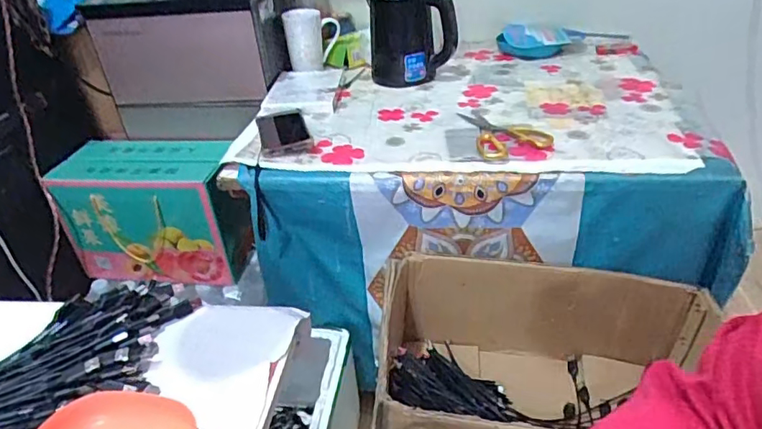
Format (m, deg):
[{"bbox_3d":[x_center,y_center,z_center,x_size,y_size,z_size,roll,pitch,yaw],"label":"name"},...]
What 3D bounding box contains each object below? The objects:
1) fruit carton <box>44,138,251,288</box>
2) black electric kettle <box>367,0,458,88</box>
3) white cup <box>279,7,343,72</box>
[{"bbox_3d":[-0.425,-0.007,1.081,0.338,0.232,0.155,0,34,8],"label":"fruit carton"},{"bbox_3d":[0.064,-0.345,1.036,0.172,0.172,0.141,-4,34,1],"label":"black electric kettle"},{"bbox_3d":[-0.142,-0.371,1.140,0.073,0.108,0.103,21,42,33],"label":"white cup"}]

